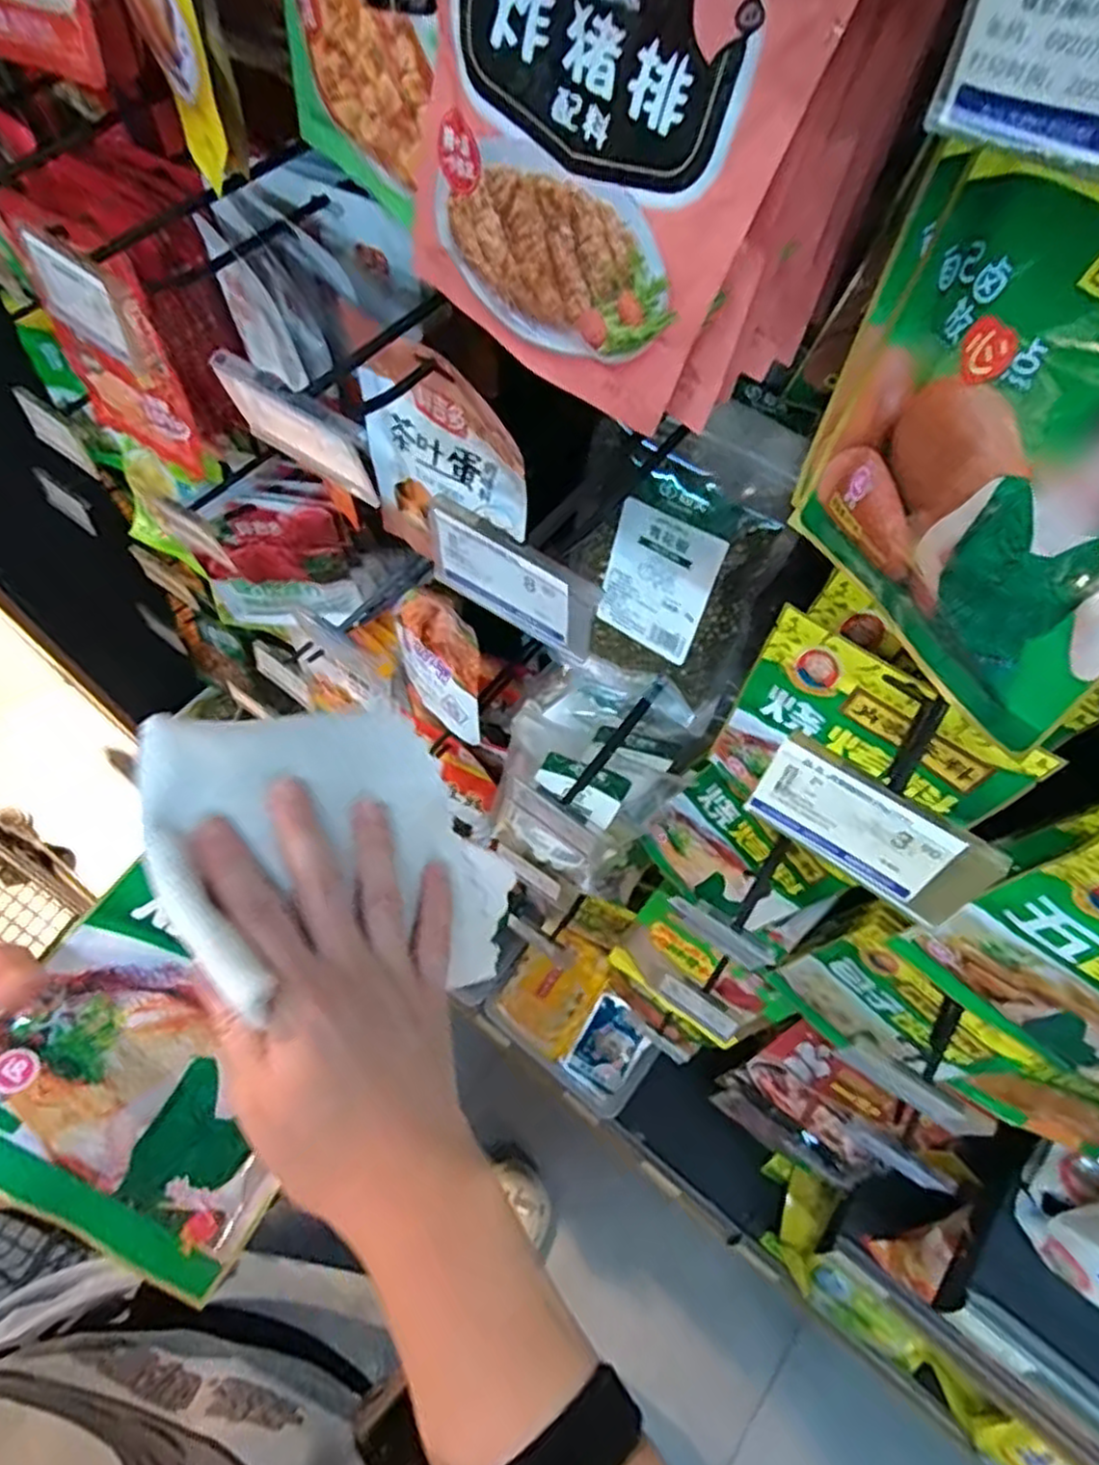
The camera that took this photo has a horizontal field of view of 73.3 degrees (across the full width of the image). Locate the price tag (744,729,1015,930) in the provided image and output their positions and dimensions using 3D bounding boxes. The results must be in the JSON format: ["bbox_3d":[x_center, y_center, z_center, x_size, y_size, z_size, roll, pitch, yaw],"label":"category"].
[{"bbox_3d":[0.110,0.035,0.258,0.077,0.046,0.005,35,50,14],"label":"price tag"}]

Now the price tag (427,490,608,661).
[{"bbox_3d":[-0.016,-0.062,0.300,0.078,0.050,0.008,32,62,13],"label":"price tag"}]

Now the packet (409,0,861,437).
[{"bbox_3d":[0.013,-0.183,0.231,0.132,0.150,0.024,31,67,12],"label":"packet"}]

